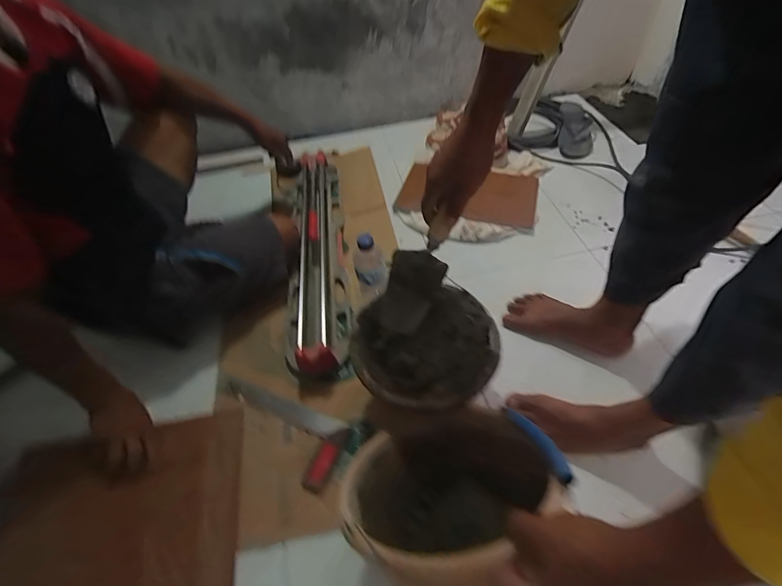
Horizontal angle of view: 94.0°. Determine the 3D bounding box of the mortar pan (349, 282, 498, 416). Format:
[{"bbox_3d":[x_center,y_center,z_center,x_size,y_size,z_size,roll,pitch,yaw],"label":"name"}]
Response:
[{"bbox_3d":[0.057,0.104,0.658,0.245,0.084,0.237,-9,52,-4],"label":"mortar pan"}]

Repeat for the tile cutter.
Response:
[{"bbox_3d":[-0.197,-0.128,0.960,0.133,0.087,0.722,-5,51,-1],"label":"tile cutter"}]

